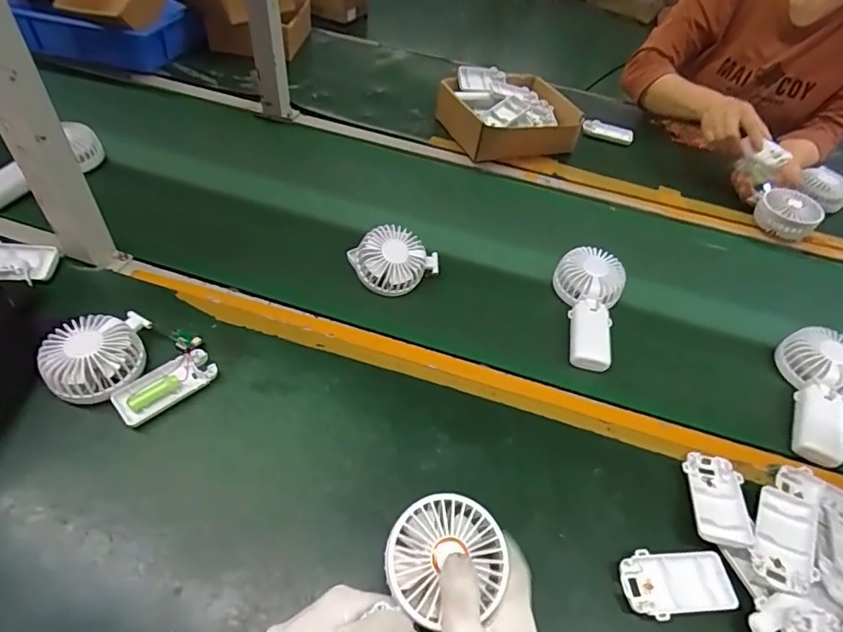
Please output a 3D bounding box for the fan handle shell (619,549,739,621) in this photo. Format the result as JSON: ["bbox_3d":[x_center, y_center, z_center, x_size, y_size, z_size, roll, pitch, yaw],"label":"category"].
[{"bbox_3d":[0.222,0.235,0.440,0.097,0.018,0.050,2,48,-5],"label":"fan handle shell"}]

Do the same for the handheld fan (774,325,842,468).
[{"bbox_3d":[0.458,0.084,0.578,0.094,0.040,0.179,29,51,18],"label":"handheld fan"}]

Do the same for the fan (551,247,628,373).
[{"bbox_3d":[0.208,-0.016,0.639,0.086,0.044,0.171,17,49,8],"label":"fan"}]

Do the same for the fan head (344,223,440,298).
[{"bbox_3d":[-0.032,-0.072,0.652,0.105,0.062,0.072,-10,50,-15],"label":"fan head"}]

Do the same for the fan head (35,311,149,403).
[{"bbox_3d":[-0.329,0.037,0.511,0.089,0.039,0.092,-8,50,-14],"label":"fan head"}]

